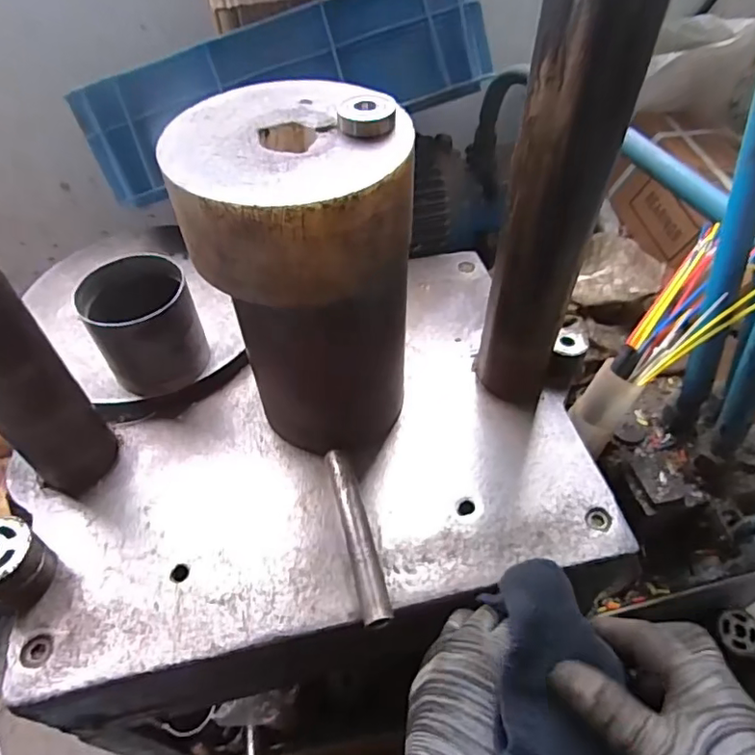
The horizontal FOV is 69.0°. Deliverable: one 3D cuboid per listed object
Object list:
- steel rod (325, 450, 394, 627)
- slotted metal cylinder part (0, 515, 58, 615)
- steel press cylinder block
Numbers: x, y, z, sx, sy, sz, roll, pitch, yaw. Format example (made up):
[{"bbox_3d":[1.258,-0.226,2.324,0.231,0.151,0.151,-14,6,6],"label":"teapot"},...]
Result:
[{"bbox_3d":[-0.014,0.119,0.424,0.022,0.021,0.140,-12,50,-9],"label":"steel rod"},{"bbox_3d":[-0.268,0.133,0.397,0.054,0.049,0.049,27,56,22],"label":"slotted metal cylinder part"},{"bbox_3d":[-0.050,-0.058,0.415,0.136,0.259,0.141,-23,53,-17],"label":"steel press cylinder block"}]

